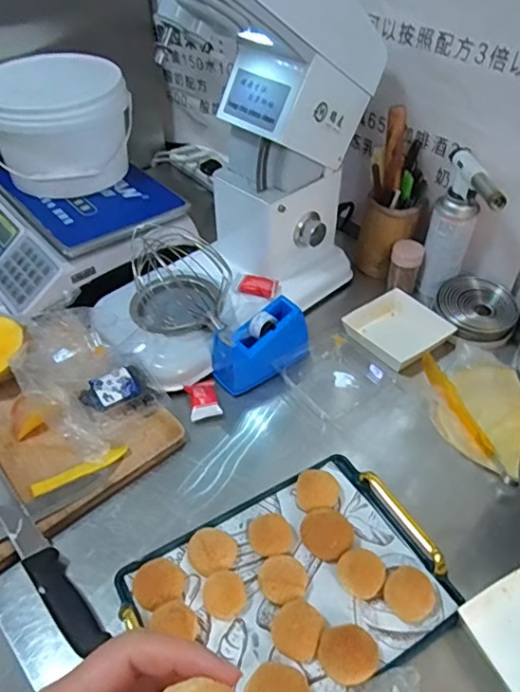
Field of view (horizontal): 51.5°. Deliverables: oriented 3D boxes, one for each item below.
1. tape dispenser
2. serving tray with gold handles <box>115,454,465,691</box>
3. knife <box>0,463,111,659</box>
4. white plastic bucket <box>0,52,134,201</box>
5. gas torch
[{"bbox_3d":[0.004,-0.003,0.768,0.135,0.088,0.057,-25,51,-23],"label":"tape dispenser"},{"bbox_3d":[0.033,0.244,0.551,0.294,0.034,0.219,-23,50,-22],"label":"serving tray with gold handles"},{"bbox_3d":[-0.276,0.187,0.604,0.032,0.014,0.359,-31,53,-28],"label":"knife"},{"bbox_3d":[-0.348,-0.384,0.925,0.242,0.168,0.196,-17,48,-17],"label":"white plastic bucket"},{"bbox_3d":[0.290,-0.161,0.818,0.064,0.237,0.164,9,46,8],"label":"gas torch"}]

